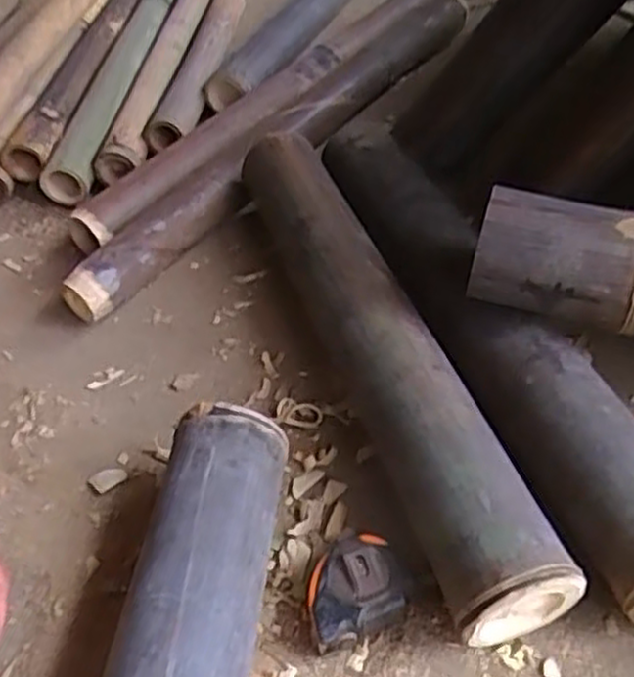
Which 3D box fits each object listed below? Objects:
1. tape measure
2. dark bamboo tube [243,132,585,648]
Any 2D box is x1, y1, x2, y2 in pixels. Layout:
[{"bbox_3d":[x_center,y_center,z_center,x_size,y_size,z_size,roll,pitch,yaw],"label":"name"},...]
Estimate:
[{"bbox_3d":[0.023,0.162,0.490,0.065,0.036,0.060,-16,47,-9],"label":"tape measure"},{"bbox_3d":[0.038,-0.009,0.619,0.076,0.088,0.521,-16,47,-9],"label":"dark bamboo tube"}]

